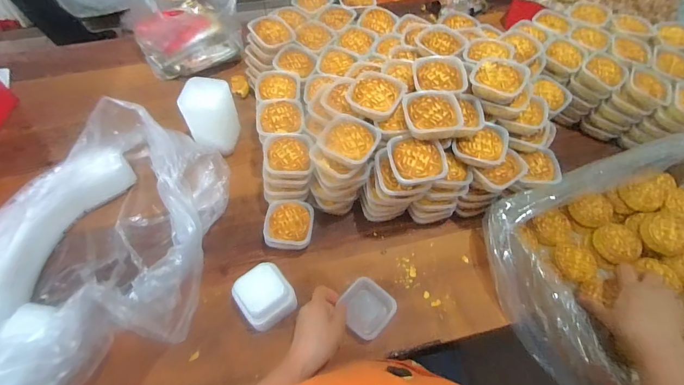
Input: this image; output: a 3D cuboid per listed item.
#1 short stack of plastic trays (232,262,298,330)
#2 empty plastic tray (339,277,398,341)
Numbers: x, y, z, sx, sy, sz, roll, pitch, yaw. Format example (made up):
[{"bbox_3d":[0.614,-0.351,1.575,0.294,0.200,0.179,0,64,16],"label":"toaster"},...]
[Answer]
[{"bbox_3d":[-0.121,0.159,0.563,0.081,0.075,0.077,-35,66,-19],"label":"short stack of plastic trays"},{"bbox_3d":[0.039,0.185,0.577,0.078,0.024,0.074,37,66,19],"label":"empty plastic tray"}]

